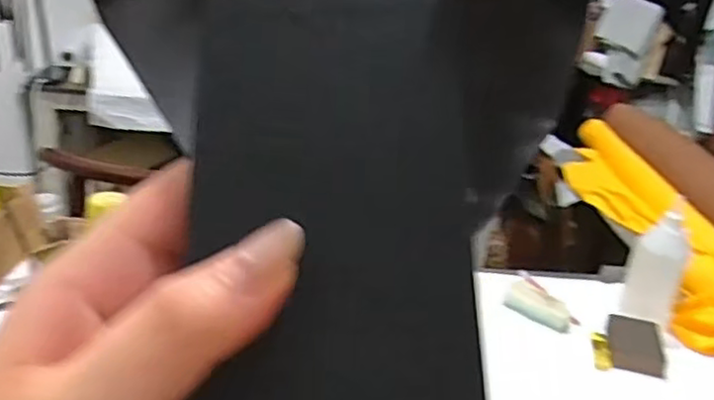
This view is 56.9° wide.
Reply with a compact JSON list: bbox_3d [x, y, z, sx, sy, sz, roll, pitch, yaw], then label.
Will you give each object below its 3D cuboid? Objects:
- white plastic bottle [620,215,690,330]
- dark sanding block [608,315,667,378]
[{"bbox_3d":[0.435,0.100,0.955,0.074,0.156,0.050,18,27,24],"label":"white plastic bottle"},{"bbox_3d":[0.383,0.198,0.903,0.069,0.022,0.107,13,25,14],"label":"dark sanding block"}]

